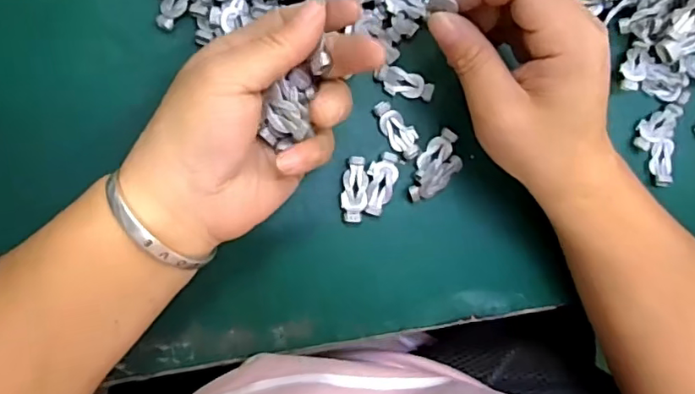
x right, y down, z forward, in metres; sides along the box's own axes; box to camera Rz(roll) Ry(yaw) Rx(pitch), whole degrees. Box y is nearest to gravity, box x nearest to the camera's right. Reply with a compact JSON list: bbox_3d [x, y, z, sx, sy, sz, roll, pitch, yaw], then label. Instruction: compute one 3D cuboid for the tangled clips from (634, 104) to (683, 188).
[{"bbox_3d":[0.184,-0.031,0.332,0.025,0.008,0.048,4,91,-9],"label":"tangled clips"}]

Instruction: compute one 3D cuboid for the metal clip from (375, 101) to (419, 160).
[{"bbox_3d":[0.027,-0.036,0.308,0.016,0.004,0.035,-45,97,-5],"label":"metal clip"}]

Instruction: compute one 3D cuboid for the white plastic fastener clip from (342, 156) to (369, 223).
[{"bbox_3d":[0.004,-0.004,0.303,0.014,0.004,0.035,1,92,-8],"label":"white plastic fastener clip"}]

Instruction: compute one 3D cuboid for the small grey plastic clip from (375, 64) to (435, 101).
[{"bbox_3d":[0.032,-0.062,0.309,0.034,0.006,0.015,21,89,-9],"label":"small grey plastic clip"}]

